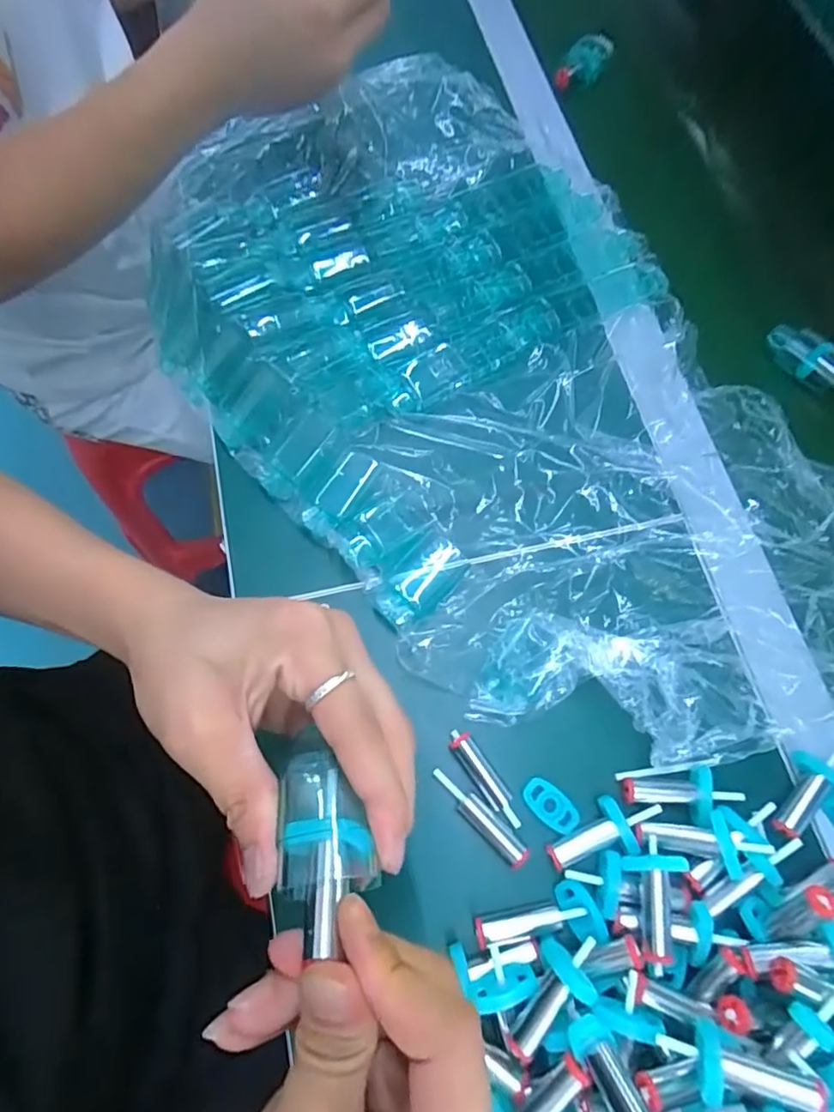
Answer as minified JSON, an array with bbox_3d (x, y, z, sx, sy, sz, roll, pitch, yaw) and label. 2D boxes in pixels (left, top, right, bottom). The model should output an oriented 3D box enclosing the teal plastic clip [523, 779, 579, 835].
[{"bbox_3d":[0.074,0.137,0.317,0.033,0.004,0.019,41,73,12],"label":"teal plastic clip"}]

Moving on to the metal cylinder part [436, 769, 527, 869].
[{"bbox_3d":[0.034,0.141,0.314,0.012,0.013,0.063,-42,77,-16],"label":"metal cylinder part"}]

